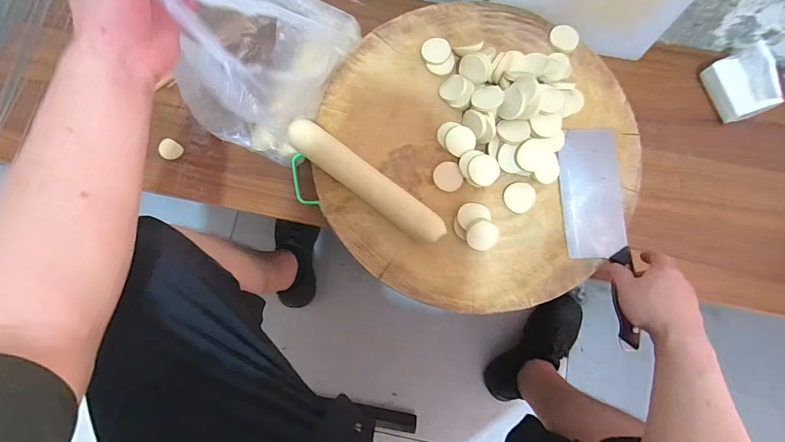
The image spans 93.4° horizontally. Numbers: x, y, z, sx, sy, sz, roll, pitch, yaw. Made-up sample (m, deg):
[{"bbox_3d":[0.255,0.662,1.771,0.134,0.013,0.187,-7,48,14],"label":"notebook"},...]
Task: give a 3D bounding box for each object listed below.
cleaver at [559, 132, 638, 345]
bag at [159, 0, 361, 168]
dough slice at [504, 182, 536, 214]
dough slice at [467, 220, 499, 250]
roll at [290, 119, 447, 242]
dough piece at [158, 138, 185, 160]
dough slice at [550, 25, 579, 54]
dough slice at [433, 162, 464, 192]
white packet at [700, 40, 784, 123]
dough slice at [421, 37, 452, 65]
[{"bbox_3d":[0.282,0.015,0.507,0.079,0.027,0.296,-4,78,-1],"label":"cleaver"},{"bbox_3d":[-0.154,-0.236,0.461,0.137,0.269,0.255,31,81,5],"label":"bag"},{"bbox_3d":[0.178,-0.034,0.515,0.041,0.010,0.041,0,80,0],"label":"dough slice"},{"bbox_3d":[0.121,0.020,0.492,0.040,0.007,0.039,-1,99,-4],"label":"dough slice"},{"bbox_3d":[-0.037,-0.049,0.497,0.240,0.042,0.039,38,82,6],"label":"roll"},{"bbox_3d":[-0.352,-0.113,0.586,0.035,0.008,0.031,38,82,6],"label":"dough piece"},{"bbox_3d":[0.258,-0.273,0.553,0.042,0.004,0.045,0,80,0],"label":"dough slice"},{"bbox_3d":[0.078,-0.063,0.519,0.040,0.009,0.041,0,80,0],"label":"dough slice"},{"bbox_3d":[0.557,-0.218,0.583,0.071,0.051,0.105,-15,80,-3],"label":"white packet"},{"bbox_3d":[0.065,-0.251,0.547,0.041,0.006,0.039,1,96,10],"label":"dough slice"}]

